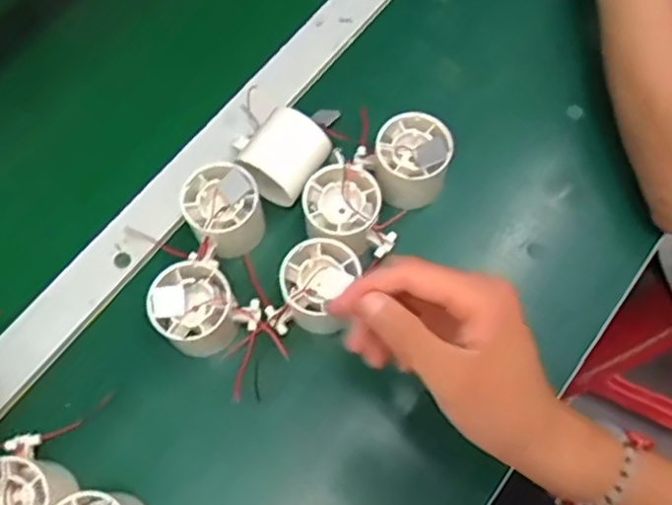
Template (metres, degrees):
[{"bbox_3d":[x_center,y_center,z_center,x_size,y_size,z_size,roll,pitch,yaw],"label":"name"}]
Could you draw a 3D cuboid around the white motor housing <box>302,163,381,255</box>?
[{"bbox_3d":[0.004,-0.029,0.477,0.052,0.045,0.055,0,68,0],"label":"white motor housing"}]

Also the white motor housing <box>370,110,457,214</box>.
[{"bbox_3d":[0.056,-0.066,0.496,0.056,0.056,0.055,14,69,6],"label":"white motor housing"}]

